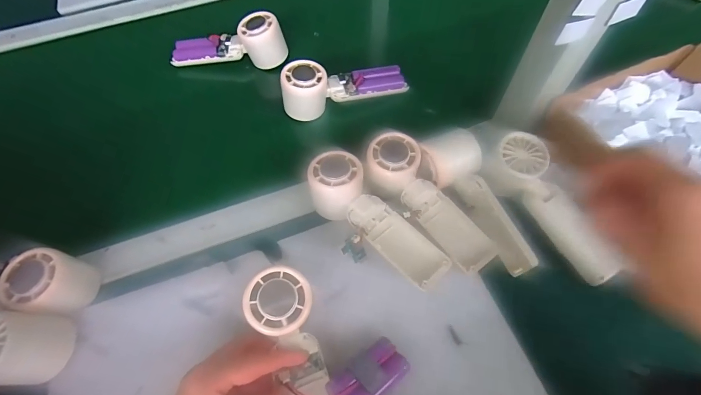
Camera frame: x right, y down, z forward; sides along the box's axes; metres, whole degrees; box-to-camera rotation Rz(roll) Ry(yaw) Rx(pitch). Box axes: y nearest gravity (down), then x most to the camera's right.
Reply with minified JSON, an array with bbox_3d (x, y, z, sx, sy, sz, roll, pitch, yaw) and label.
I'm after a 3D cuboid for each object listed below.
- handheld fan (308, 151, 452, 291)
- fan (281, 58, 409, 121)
[{"bbox_3d":[0.014,0.020,0.355,0.067,0.046,0.152,-41,71,-15],"label":"handheld fan"},{"bbox_3d":[-0.008,-0.147,0.449,0.158,0.053,0.051,-12,66,-4],"label":"fan"}]

